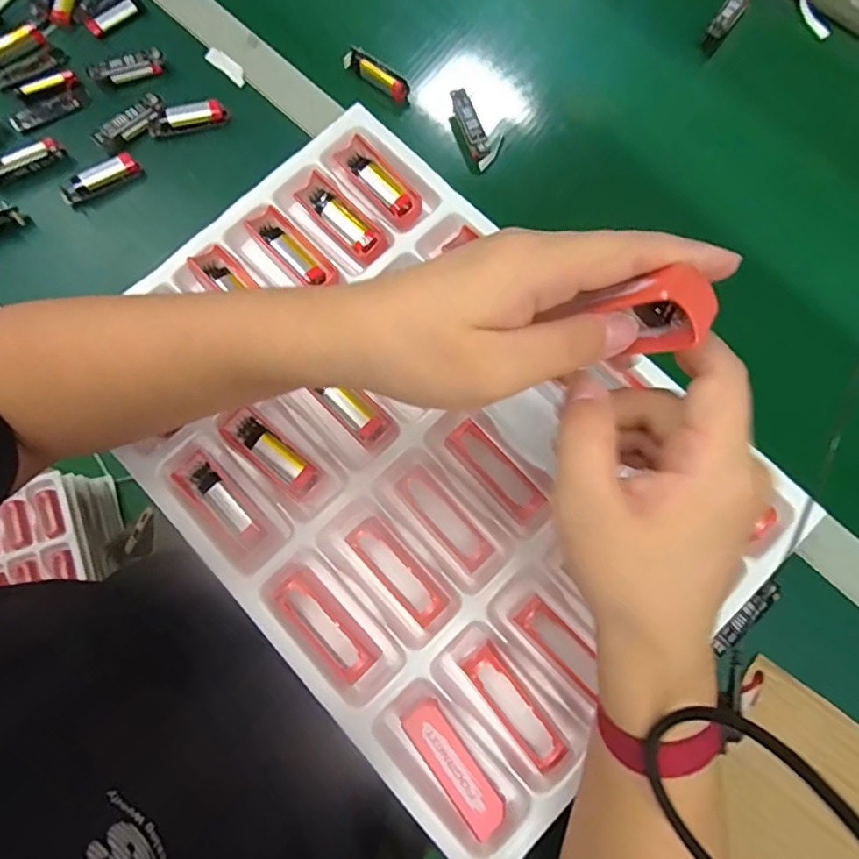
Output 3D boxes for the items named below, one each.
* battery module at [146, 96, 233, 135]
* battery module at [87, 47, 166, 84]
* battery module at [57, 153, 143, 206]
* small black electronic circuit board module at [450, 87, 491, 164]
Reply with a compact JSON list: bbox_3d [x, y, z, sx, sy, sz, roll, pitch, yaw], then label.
[{"bbox_3d":[-0.215,-0.277,0.488,0.068,0.023,0.017,-17,77,-3],"label":"battery module"},{"bbox_3d":[-0.275,-0.330,0.498,0.065,0.019,0.018,-19,77,-3],"label":"battery module"},{"bbox_3d":[-0.286,-0.218,0.473,0.069,0.014,0.019,-33,78,-7],"label":"battery module"},{"bbox_3d":[0.037,-0.271,0.484,0.019,0.014,0.062,-20,77,-4],"label":"small black electronic circuit board module"}]

